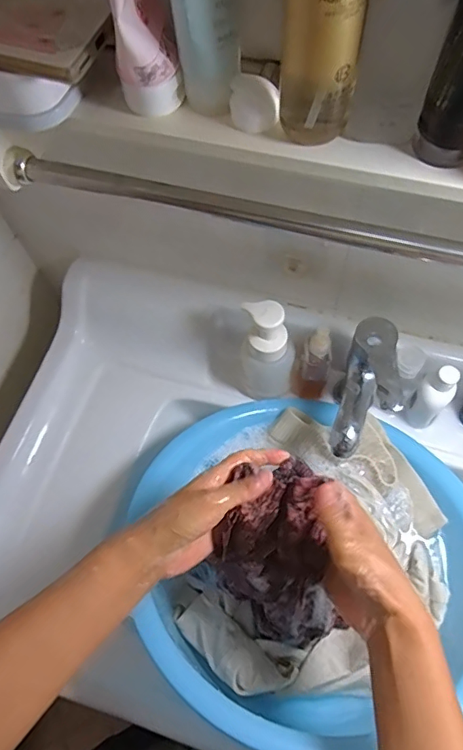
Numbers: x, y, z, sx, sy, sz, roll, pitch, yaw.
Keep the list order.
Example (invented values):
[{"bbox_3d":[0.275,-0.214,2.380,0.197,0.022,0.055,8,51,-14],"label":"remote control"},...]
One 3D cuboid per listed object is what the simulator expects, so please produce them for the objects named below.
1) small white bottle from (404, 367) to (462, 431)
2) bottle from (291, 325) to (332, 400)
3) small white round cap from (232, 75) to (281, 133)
[{"bbox_3d":[0.232,0.028,0.592,0.031,0.110,0.037,-40,68,-15],"label":"small white bottle"},{"bbox_3d":[0.096,-0.016,0.595,0.041,0.118,0.036,15,66,11],"label":"bottle"},{"bbox_3d":[0.015,-0.172,0.322,0.031,0.029,0.016,0,64,3],"label":"small white round cap"}]

